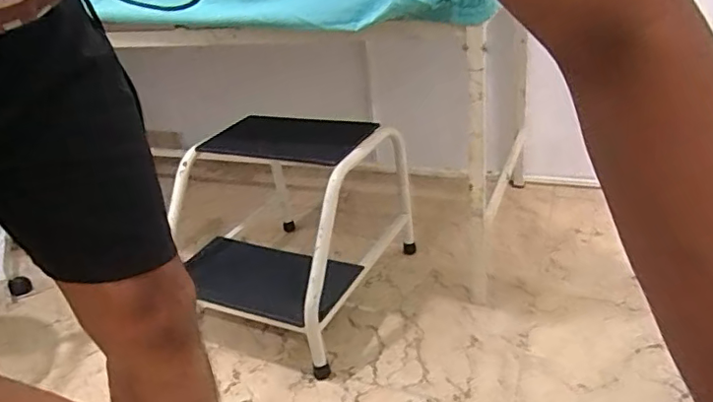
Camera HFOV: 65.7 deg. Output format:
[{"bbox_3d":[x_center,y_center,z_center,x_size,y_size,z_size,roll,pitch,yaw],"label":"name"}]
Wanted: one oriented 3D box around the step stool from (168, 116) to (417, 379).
[{"bbox_3d":[-0.141,0.039,1.194,0.384,0.395,0.495,8,31,27],"label":"step stool"}]

